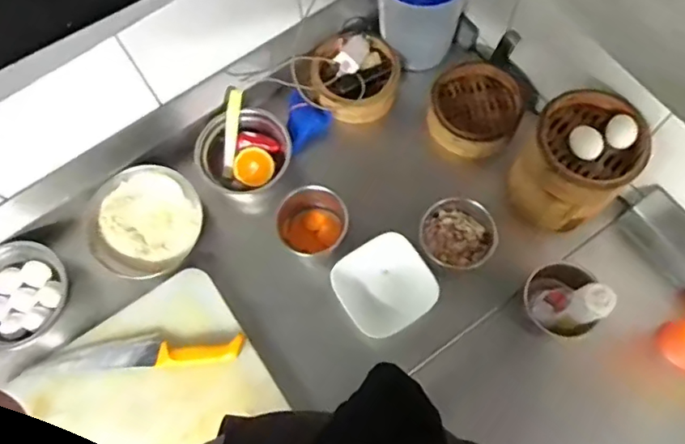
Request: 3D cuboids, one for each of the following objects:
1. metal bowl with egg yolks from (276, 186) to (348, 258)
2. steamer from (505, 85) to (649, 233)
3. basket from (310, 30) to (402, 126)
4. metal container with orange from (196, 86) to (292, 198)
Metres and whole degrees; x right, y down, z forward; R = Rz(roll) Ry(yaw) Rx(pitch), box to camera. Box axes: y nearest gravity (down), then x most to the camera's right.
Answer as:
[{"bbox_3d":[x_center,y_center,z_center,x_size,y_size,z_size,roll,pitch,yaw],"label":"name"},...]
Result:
[{"bbox_3d":[-0.050,0.005,0.977,0.115,0.082,0.120,-1,70,3],"label":"metal bowl with egg yolks"},{"bbox_3d":[0.377,-0.089,0.924,0.158,0.191,0.165,-1,70,3],"label":"steamer"},{"bbox_3d":[0.025,-0.279,1.053,0.157,0.077,0.172,-1,70,3],"label":"basket"},{"bbox_3d":[-0.178,-0.134,1.042,0.172,0.078,0.161,-1,70,3],"label":"metal container with orange"}]

